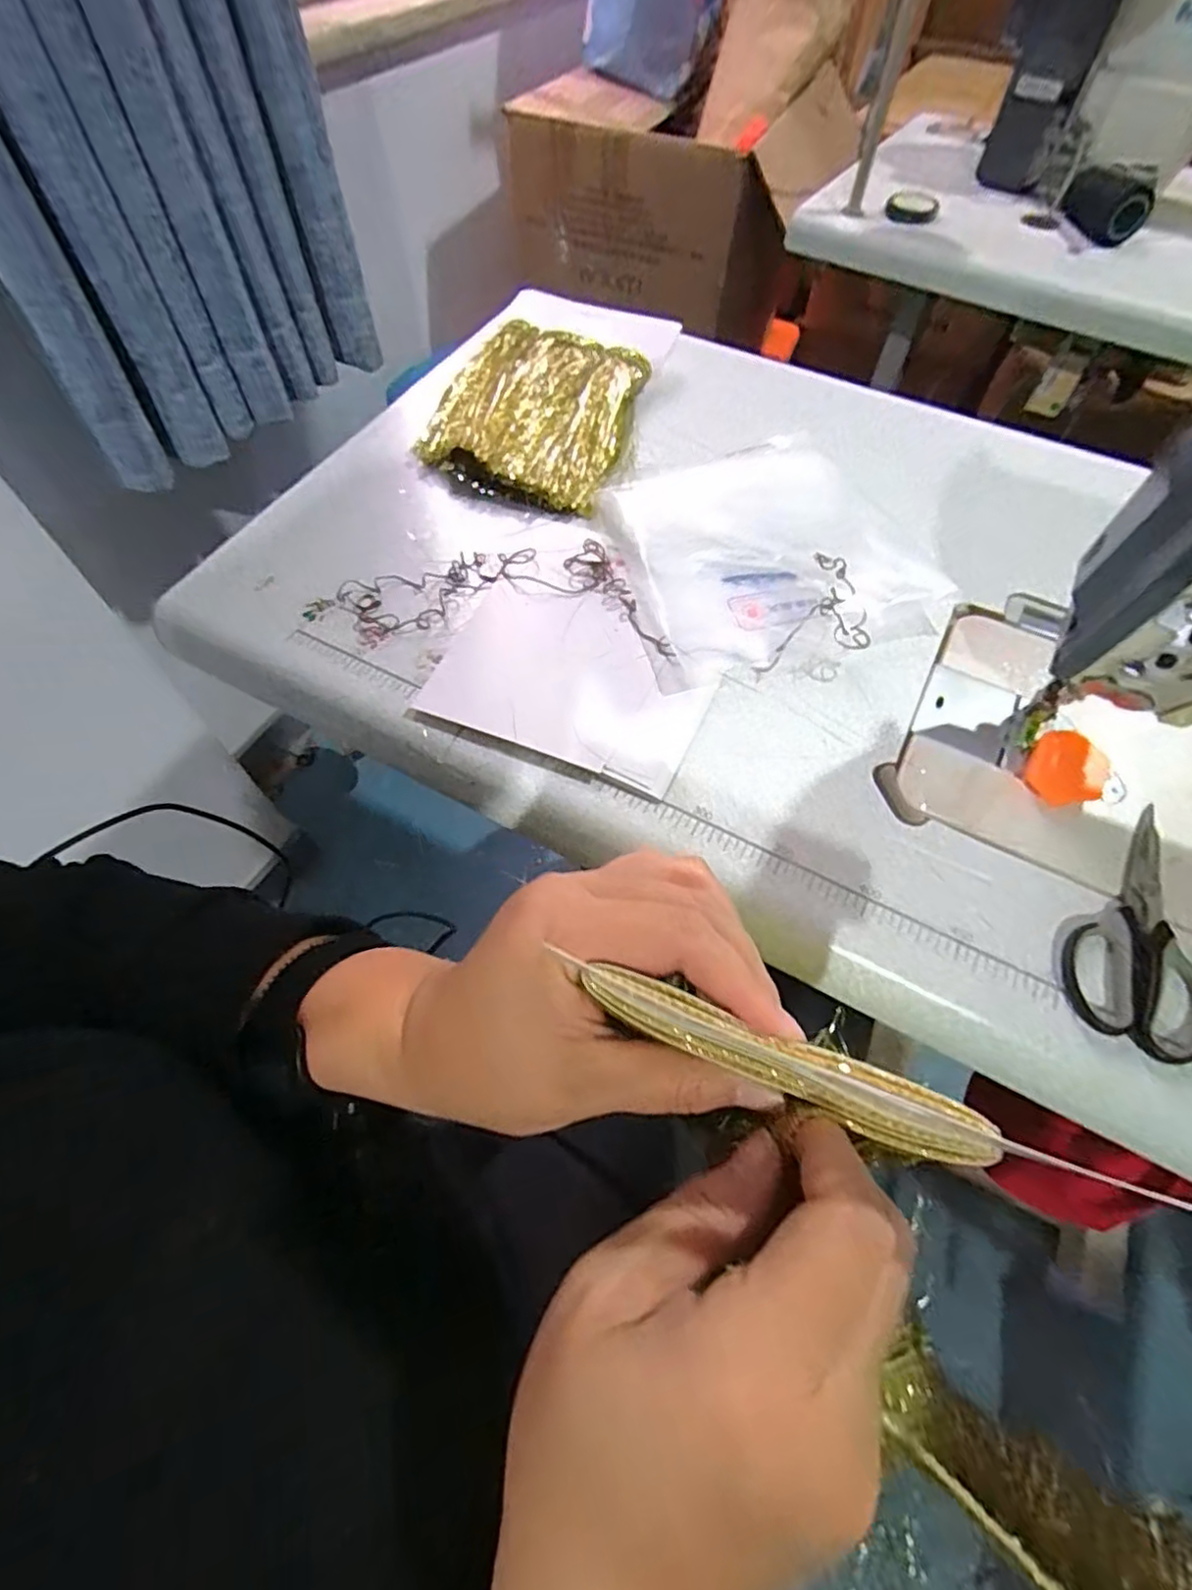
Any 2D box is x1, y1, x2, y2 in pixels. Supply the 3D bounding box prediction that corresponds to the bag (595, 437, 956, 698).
[{"bbox_3d":[0.122,-0.179,0.466,0.210,0.035,0.202,-12,61,-8],"label":"bag"}]

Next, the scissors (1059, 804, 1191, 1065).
[{"bbox_3d":[0.297,0.067,0.345,0.067,0.006,0.141,29,63,15],"label":"scissors"}]

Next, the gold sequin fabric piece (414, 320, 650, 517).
[{"bbox_3d":[-0.051,-0.324,0.543,0.169,0.039,0.200,18,61,9],"label":"gold sequin fabric piece"}]

